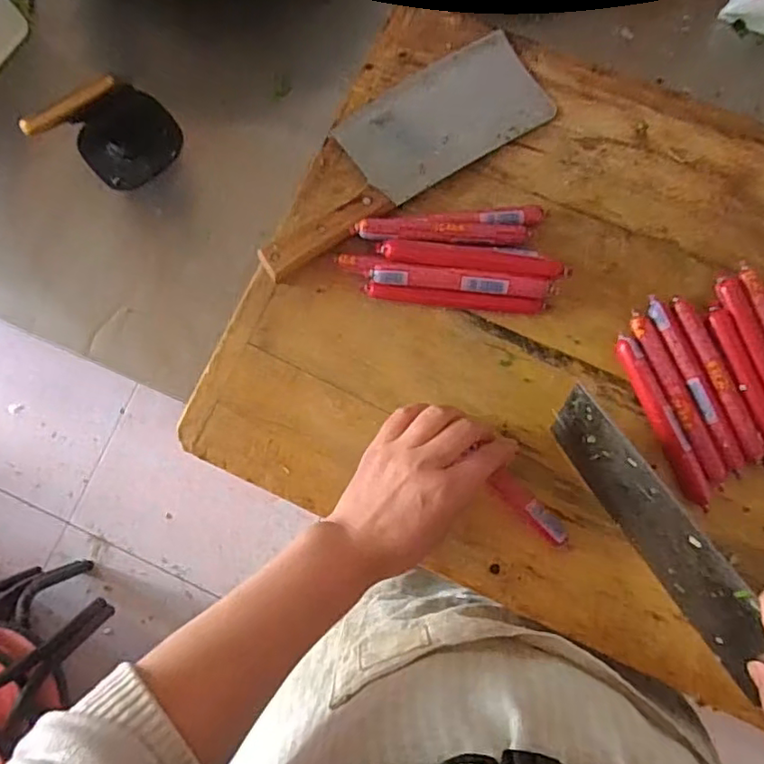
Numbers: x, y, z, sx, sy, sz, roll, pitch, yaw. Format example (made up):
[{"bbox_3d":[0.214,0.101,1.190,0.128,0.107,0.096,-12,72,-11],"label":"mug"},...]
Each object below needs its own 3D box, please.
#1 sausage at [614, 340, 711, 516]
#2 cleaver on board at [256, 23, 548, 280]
[{"bbox_3d":[0.209,0.028,0.442,0.016,0.011,0.134,-21,80,-1],"label":"sausage"},{"bbox_3d":[0.007,-0.194,0.490,0.271,0.021,0.097,-33,81,-3],"label":"cleaver on board"}]

